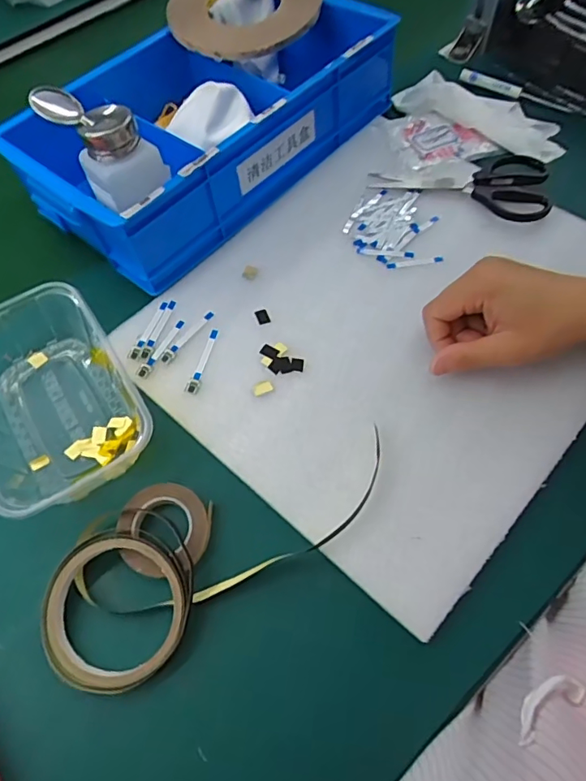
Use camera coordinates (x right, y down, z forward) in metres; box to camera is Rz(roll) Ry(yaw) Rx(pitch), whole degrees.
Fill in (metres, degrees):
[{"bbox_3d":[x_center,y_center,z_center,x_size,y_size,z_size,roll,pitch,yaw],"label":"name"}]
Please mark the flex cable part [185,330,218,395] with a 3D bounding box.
[{"bbox_3d":[-0.071,-0.024,0.414,0.009,0.004,0.060,14,65,10],"label":"flex cable part"}]

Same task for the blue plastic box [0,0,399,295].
[{"bbox_3d":[-0.074,-0.264,0.485,0.198,0.086,0.346,35,70,18],"label":"blue plastic box"}]

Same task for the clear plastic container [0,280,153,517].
[{"bbox_3d":[-0.180,0.006,0.389,0.113,0.055,0.164,-31,66,-12],"label":"clear plastic container"}]

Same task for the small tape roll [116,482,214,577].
[{"bbox_3d":[-0.090,0.096,0.358,0.063,0.017,0.061,-1,63,2],"label":"small tape roll"}]

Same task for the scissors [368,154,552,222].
[{"bbox_3d":[0.153,-0.191,0.477,0.159,0.010,0.074,4,64,4],"label":"scissors"}]

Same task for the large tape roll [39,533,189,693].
[{"bbox_3d":[-0.115,0.141,0.332,0.091,0.020,0.090,-1,63,2],"label":"large tape roll"}]

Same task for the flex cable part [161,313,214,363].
[{"bbox_3d":[-0.087,-0.045,0.424,0.009,0.004,0.059,32,69,17],"label":"flex cable part"}]

